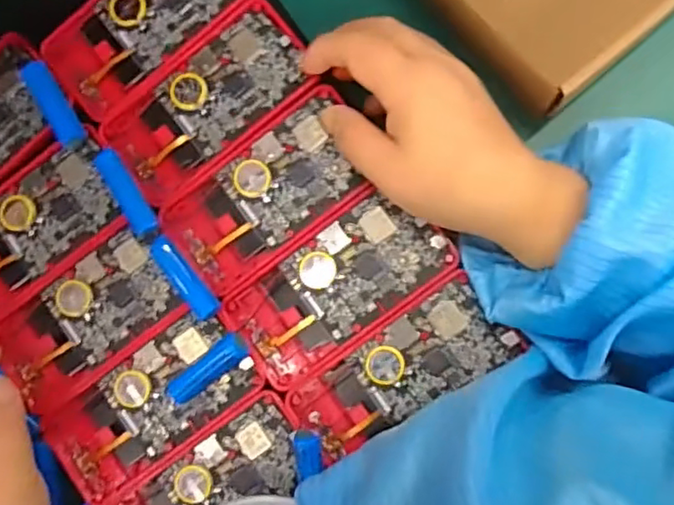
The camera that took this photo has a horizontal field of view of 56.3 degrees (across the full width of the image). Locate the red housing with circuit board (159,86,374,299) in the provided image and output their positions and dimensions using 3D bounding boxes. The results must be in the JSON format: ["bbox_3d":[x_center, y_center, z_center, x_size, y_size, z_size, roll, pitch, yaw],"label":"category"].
[{"bbox_3d":[-0.038,-0.032,0.350,0.115,0.010,0.062,-37,83,4],"label":"red housing with circuit board"}]

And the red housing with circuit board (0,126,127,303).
[{"bbox_3d":[-0.176,-0.016,0.363,0.116,0.010,0.059,-35,83,4],"label":"red housing with circuit board"}]

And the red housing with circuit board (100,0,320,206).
[{"bbox_3d":[-0.072,-0.086,0.356,0.119,0.009,0.063,-39,83,4],"label":"red housing with circuit board"}]

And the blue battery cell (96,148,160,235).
[{"bbox_3d":[-0.116,-0.033,0.352,0.015,0.013,0.052,-34,83,4],"label":"blue battery cell"}]

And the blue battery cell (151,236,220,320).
[{"bbox_3d":[-0.084,0.014,0.347,0.015,0.014,0.051,-42,83,3],"label":"blue battery cell"}]

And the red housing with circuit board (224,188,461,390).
[{"bbox_3d":[0.001,0.017,0.342,0.119,0.009,0.059,-36,83,4],"label":"red housing with circuit board"}]

